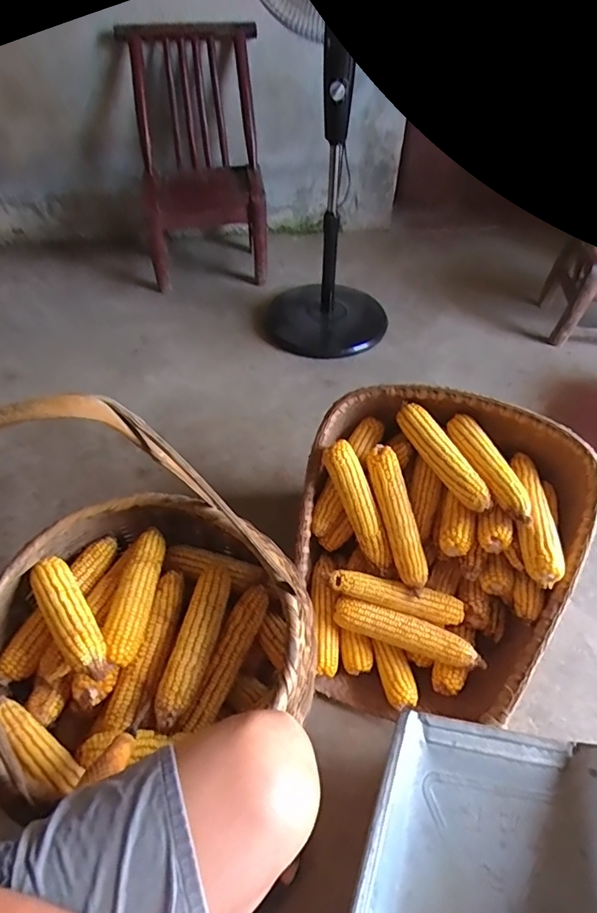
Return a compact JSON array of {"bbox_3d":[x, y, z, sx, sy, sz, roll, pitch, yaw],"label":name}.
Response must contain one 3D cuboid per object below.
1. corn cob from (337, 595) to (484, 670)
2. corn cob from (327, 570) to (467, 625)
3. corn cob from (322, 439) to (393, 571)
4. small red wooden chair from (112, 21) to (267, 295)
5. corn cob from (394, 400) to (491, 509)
[{"bbox_3d":[0.170,0.276,0.762,0.231,0.039,0.050,16,50,13],"label":"corn cob"},{"bbox_3d":[0.156,0.224,0.784,0.214,0.046,0.047,12,49,11],"label":"corn cob"},{"bbox_3d":[0.100,0.080,0.802,0.052,0.041,0.218,-22,91,-21],"label":"corn cob"},{"bbox_3d":[-0.273,-0.804,1.366,0.333,0.561,0.336,-9,49,-8],"label":"small red wooden chair"},{"bbox_3d":[0.233,-0.005,0.788,0.049,0.043,0.215,-21,52,-18],"label":"corn cob"}]

